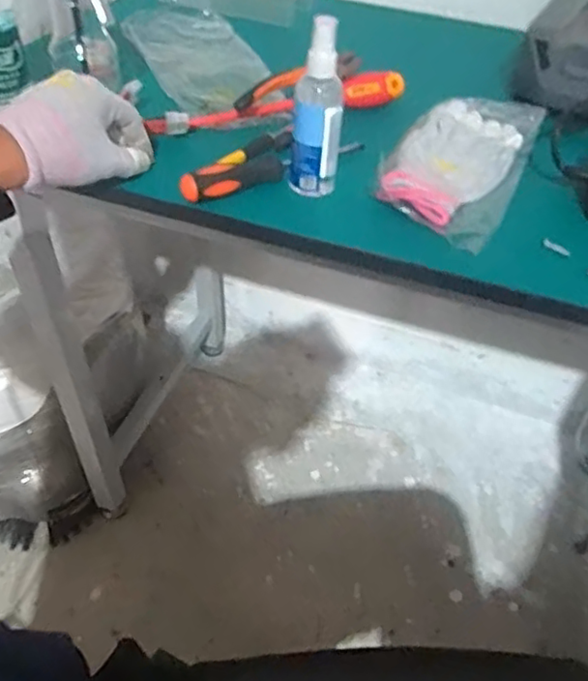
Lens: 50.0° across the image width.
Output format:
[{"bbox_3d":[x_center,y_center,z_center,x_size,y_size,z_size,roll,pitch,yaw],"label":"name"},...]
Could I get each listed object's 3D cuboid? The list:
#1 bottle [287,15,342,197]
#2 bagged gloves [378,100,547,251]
[{"bbox_3d":[0.020,-0.185,0.511,0.039,0.131,0.040,8,43,4],"label":"bottle"},{"bbox_3d":[0.152,-0.167,0.575,0.105,0.035,0.224,21,46,17],"label":"bagged gloves"}]

